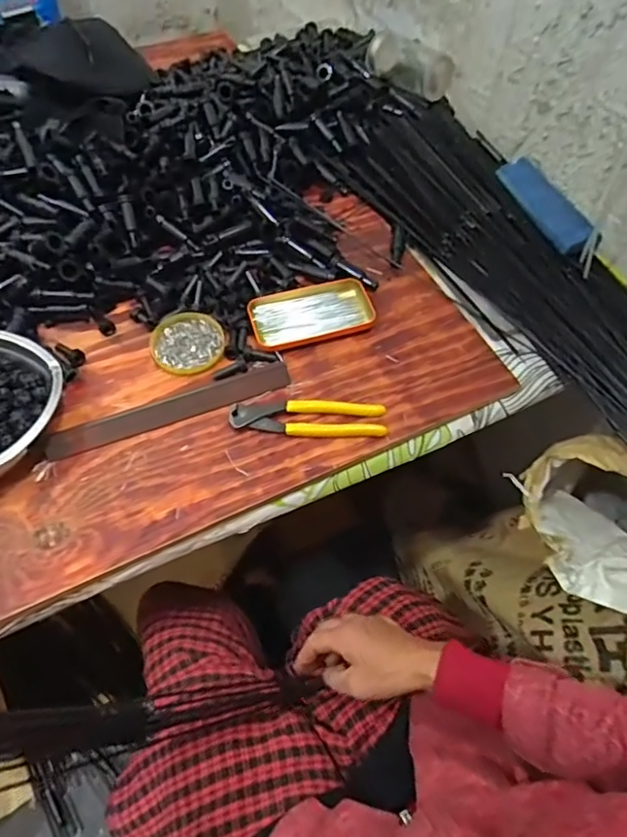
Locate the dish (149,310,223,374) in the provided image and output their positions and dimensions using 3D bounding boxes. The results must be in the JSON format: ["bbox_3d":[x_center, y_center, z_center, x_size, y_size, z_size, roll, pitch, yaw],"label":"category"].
[{"bbox_3d":[-0.146,-0.089,0.645,0.082,0.009,0.082,0,59,-1],"label":"dish"}]

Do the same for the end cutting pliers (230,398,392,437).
[{"bbox_3d":[-0.006,0.001,0.591,0.163,0.015,0.040,2,59,0],"label":"end cutting pliers"}]

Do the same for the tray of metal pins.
[{"bbox_3d":[-0.003,-0.130,0.666,0.143,0.013,0.076,-14,60,-9],"label":"tray of metal pins"}]

